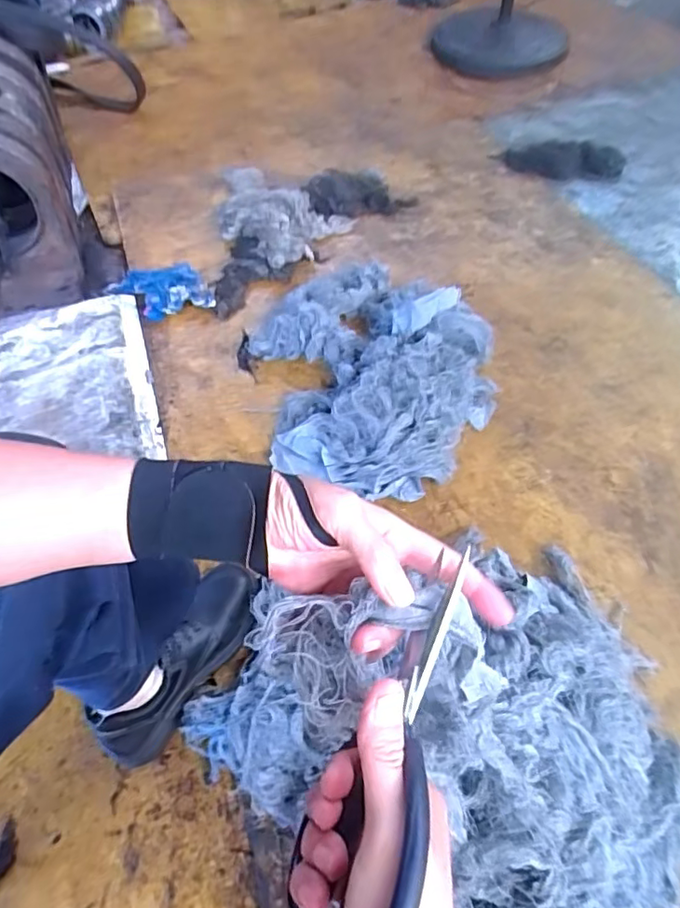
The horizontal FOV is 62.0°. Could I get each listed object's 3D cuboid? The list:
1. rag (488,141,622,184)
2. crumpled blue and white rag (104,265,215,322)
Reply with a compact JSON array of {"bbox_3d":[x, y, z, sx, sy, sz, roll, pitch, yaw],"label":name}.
[{"bbox_3d":[0.527,-0.713,1.358,0.291,0.039,0.143,13,59,11],"label":"rag"},{"bbox_3d":[-0.376,-0.339,1.175,0.213,0.055,0.105,-9,57,-3],"label":"crumpled blue and white rag"}]

